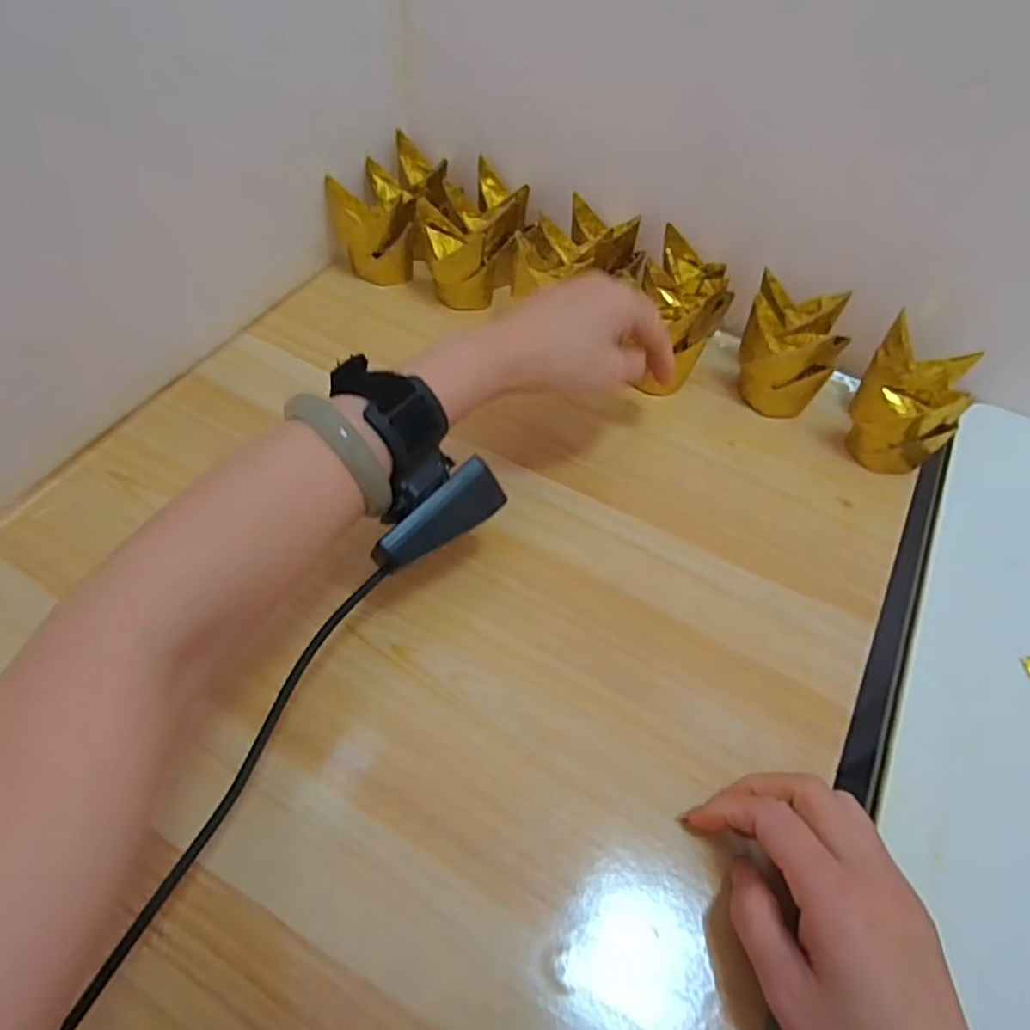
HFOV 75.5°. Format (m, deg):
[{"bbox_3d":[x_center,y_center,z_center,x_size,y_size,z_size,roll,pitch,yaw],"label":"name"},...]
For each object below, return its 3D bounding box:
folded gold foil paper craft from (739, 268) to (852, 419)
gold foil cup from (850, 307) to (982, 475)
[{"bbox_3d":[0.186,-0.111,0.458,0.064,0.065,0.069,19,54,8],"label":"folded gold foil paper craft"},{"bbox_3d":[0.254,-0.073,0.434,0.063,0.062,0.071,31,57,17],"label":"gold foil cup"}]

